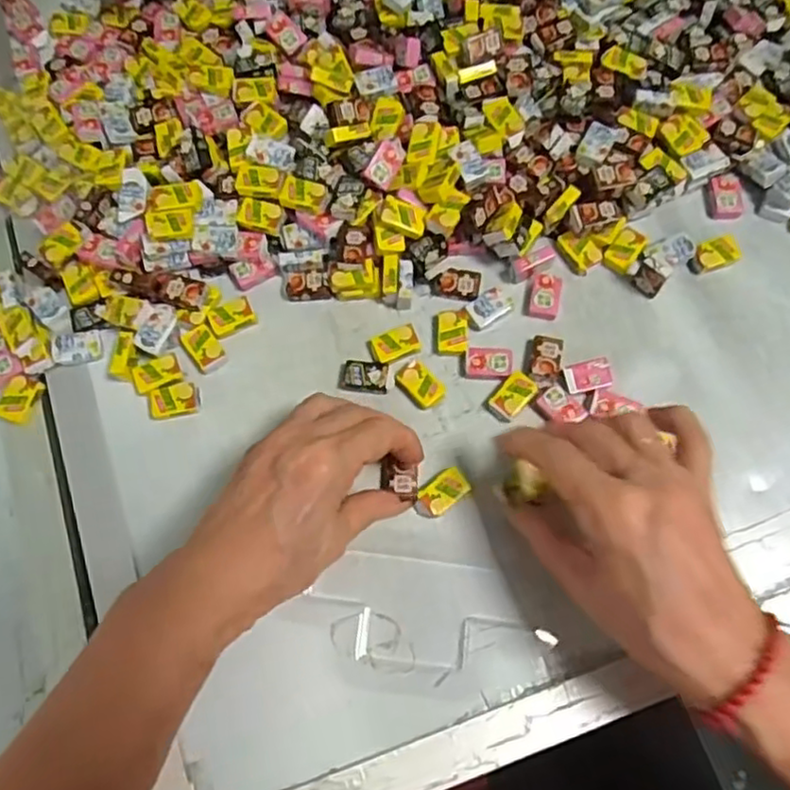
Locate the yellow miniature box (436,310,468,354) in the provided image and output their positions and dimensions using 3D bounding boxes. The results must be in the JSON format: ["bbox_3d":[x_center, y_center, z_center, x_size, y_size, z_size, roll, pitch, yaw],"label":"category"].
[{"bbox_3d":[0.033,-0.036,0.387,0.018,0.006,0.026,0,72,2],"label":"yellow miniature box"}]

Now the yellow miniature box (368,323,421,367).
[{"bbox_3d":[0.000,-0.028,0.387,0.028,0.008,0.017,-23,73,-6],"label":"yellow miniature box"}]

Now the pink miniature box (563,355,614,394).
[{"bbox_3d":[0.108,-0.011,0.373,0.025,0.004,0.018,-16,73,-4],"label":"pink miniature box"}]

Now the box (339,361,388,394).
[{"bbox_3d":[-0.018,-0.011,0.380,0.027,0.007,0.019,6,73,3],"label":"box"}]

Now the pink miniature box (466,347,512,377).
[{"bbox_3d":[0.053,-0.019,0.380,0.025,0.008,0.018,1,72,2],"label":"pink miniature box"}]

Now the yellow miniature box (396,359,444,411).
[{"bbox_3d":[0.014,-0.006,0.379,0.018,0.008,0.028,-43,76,-11],"label":"yellow miniature box"}]

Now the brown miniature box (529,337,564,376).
[{"bbox_3d":[0.086,-0.022,0.379,0.018,0.005,0.024,10,73,5],"label":"brown miniature box"}]

